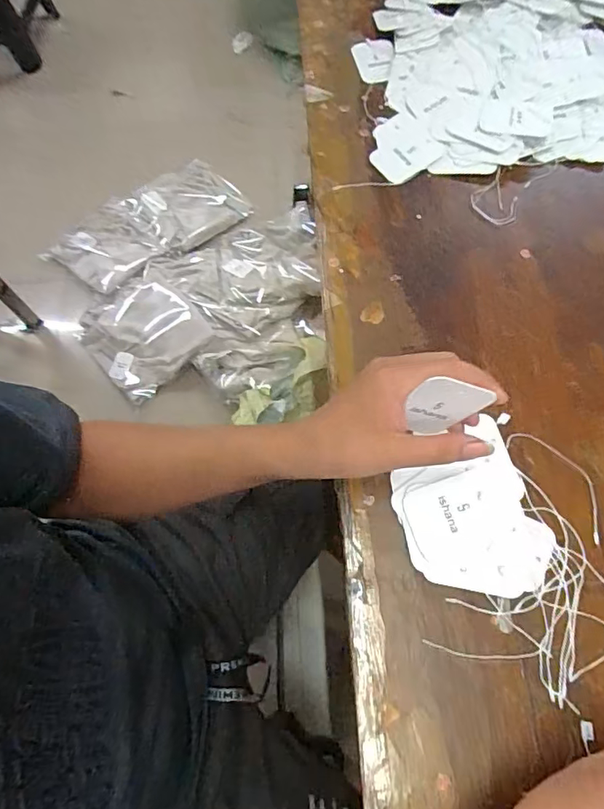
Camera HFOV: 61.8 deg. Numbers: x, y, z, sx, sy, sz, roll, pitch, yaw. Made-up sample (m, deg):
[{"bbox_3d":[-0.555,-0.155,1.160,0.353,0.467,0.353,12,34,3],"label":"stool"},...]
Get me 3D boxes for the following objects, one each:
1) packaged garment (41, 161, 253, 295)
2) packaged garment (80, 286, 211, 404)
[{"bbox_3d":[-0.425,-0.498,1.413,0.549,0.044,0.290,-32,69,-11],"label":"packaged garment"},{"bbox_3d":[-0.395,-0.179,1.260,0.265,0.050,0.287,-38,70,-13],"label":"packaged garment"}]

